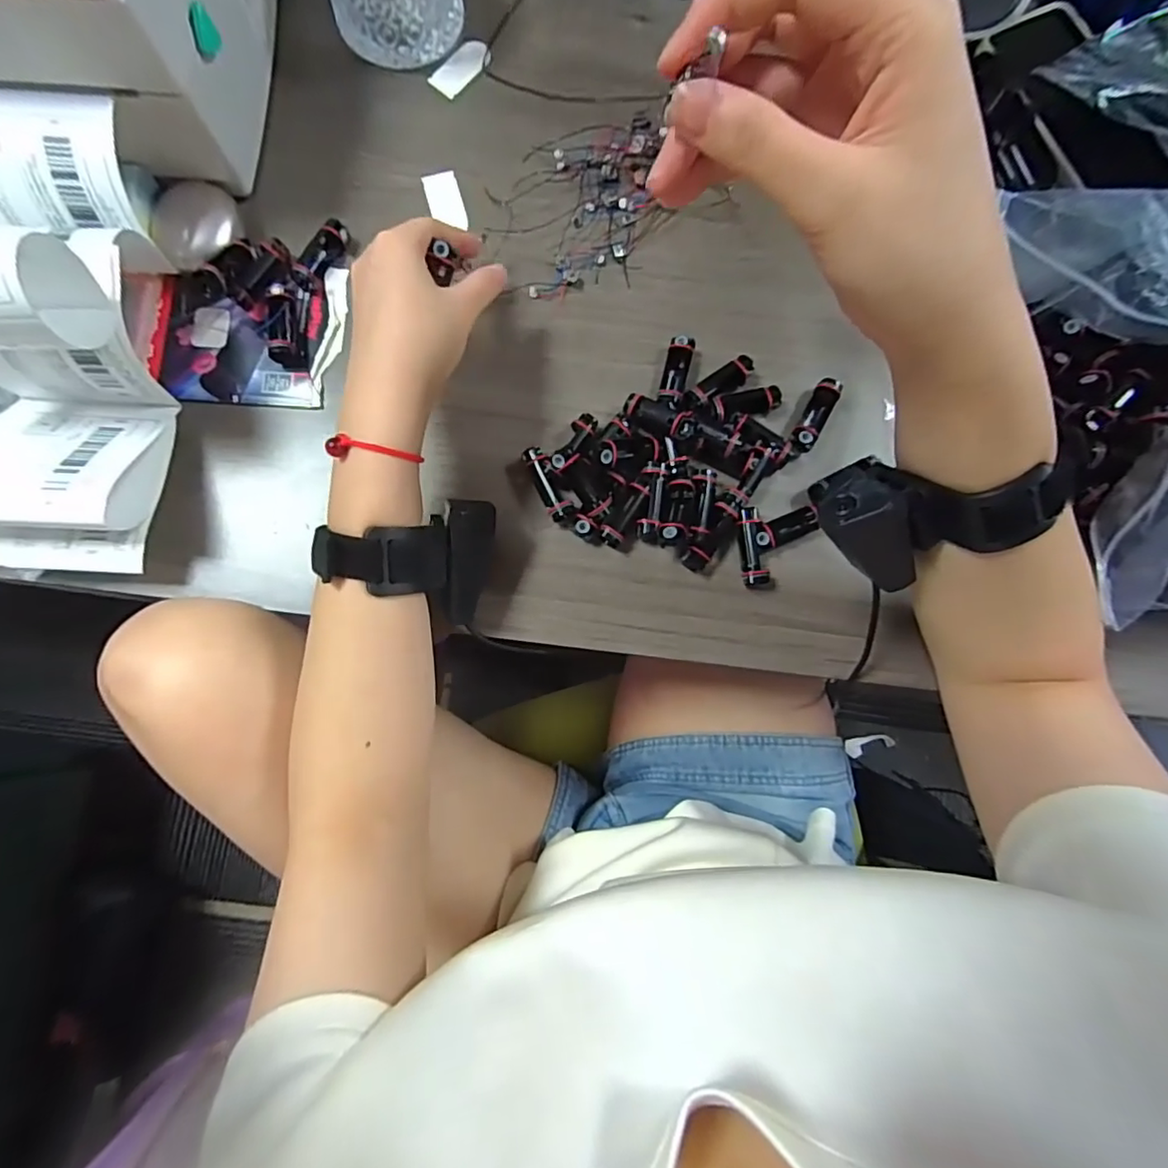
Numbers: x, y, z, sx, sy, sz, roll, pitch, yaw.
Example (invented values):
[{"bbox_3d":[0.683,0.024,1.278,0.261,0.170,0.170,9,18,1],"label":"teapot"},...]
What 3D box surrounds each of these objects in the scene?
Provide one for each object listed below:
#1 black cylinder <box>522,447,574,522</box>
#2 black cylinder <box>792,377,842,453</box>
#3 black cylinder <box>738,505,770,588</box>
[{"bbox_3d":[-0.023,-0.065,0.372,0.015,0.012,0.053,-25,86,-6],"label":"black cylinder"},{"bbox_3d":[0.154,-0.111,0.382,0.018,0.012,0.054,28,83,0],"label":"black cylinder"},{"bbox_3d":[0.108,-0.024,0.371,0.014,0.015,0.050,-6,84,-4],"label":"black cylinder"}]

